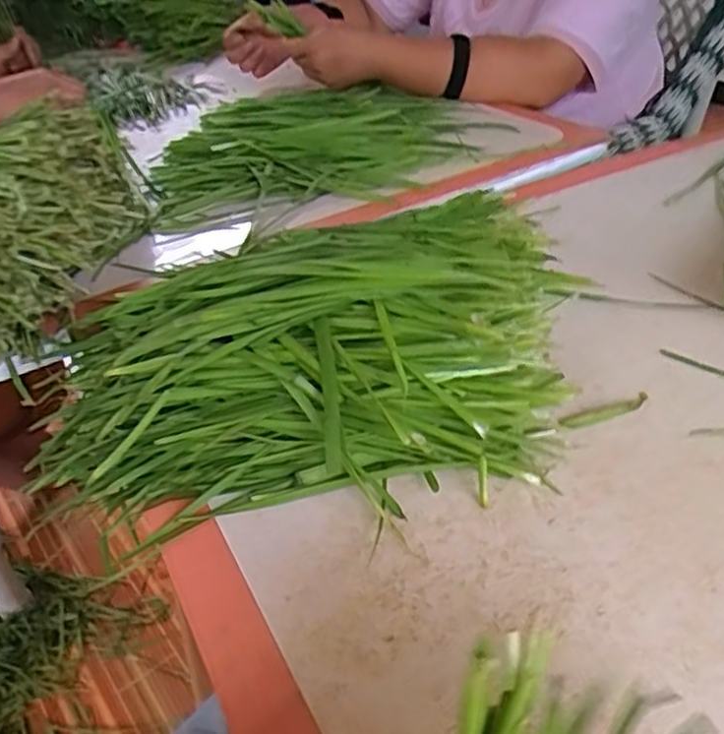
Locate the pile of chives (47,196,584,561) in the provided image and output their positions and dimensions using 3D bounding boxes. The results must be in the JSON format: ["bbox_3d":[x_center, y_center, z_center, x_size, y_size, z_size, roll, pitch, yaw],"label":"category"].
[{"bbox_3d":[-0.037,-0.012,0.417,0.341,0.107,0.168,-4,38,1],"label":"pile of chives"}]

